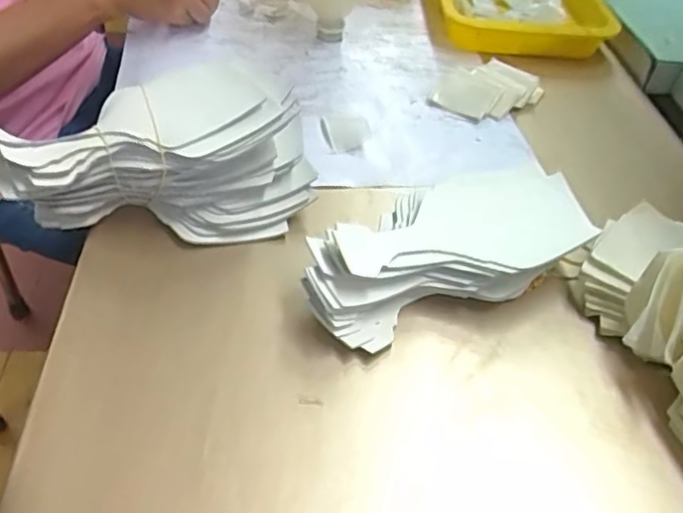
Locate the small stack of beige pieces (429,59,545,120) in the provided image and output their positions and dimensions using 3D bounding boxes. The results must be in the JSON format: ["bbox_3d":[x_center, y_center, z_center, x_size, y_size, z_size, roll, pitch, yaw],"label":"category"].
[{"bbox_3d":[0.145,-0.164,0.621,0.094,0.022,0.083,17,45,14],"label":"small stack of beige pieces"}]

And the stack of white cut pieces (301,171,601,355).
[{"bbox_3d":[0.072,-0.006,0.445,0.206,0.052,0.105,-13,46,-17],"label":"stack of white cut pieces"}]

